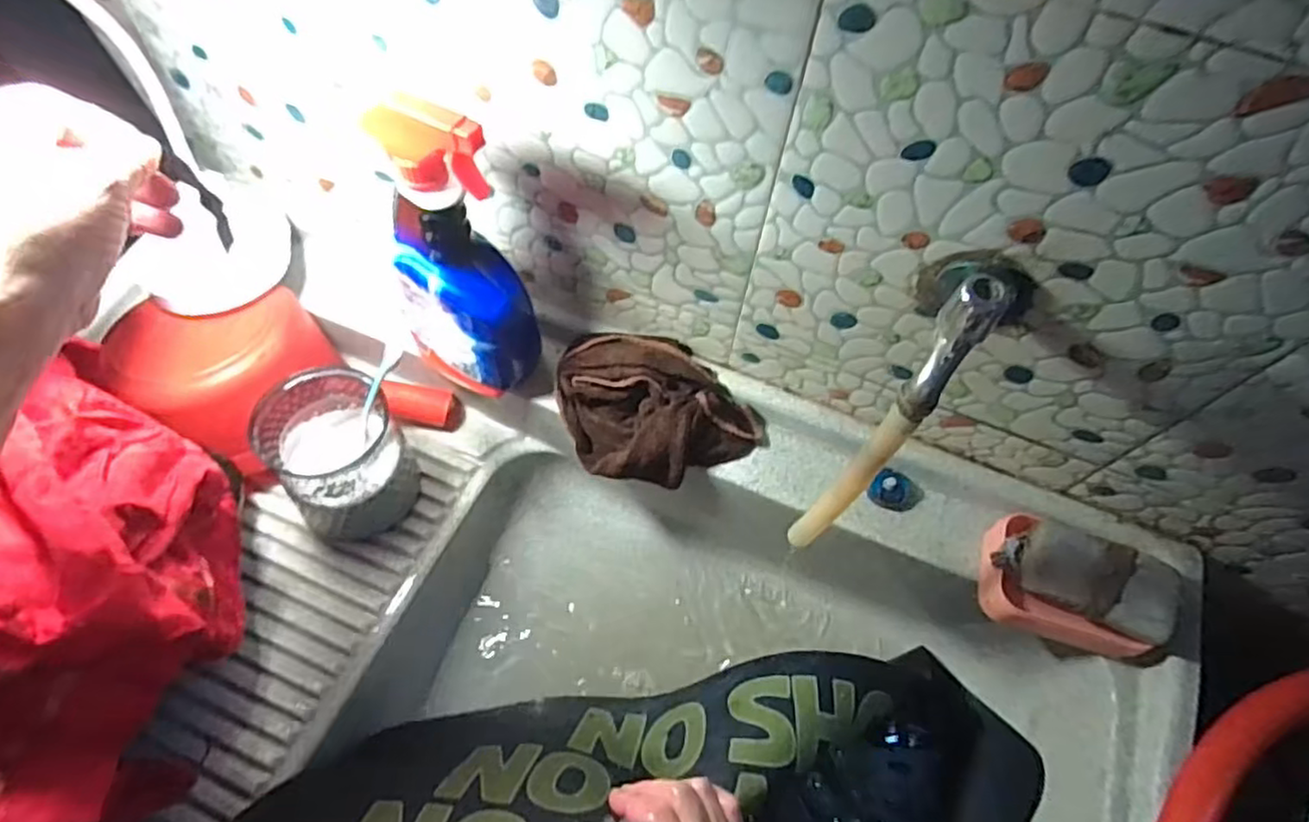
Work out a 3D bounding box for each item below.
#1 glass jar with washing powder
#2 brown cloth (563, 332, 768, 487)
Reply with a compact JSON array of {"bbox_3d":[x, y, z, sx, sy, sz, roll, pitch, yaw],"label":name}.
[{"bbox_3d":[-0.264,0.036,0.575,0.095,0.123,0.105,-30,67,-17],"label":"glass jar with washing powder"},{"bbox_3d":[0.004,0.000,0.593,0.177,0.071,0.108,9,62,2],"label":"brown cloth"}]

